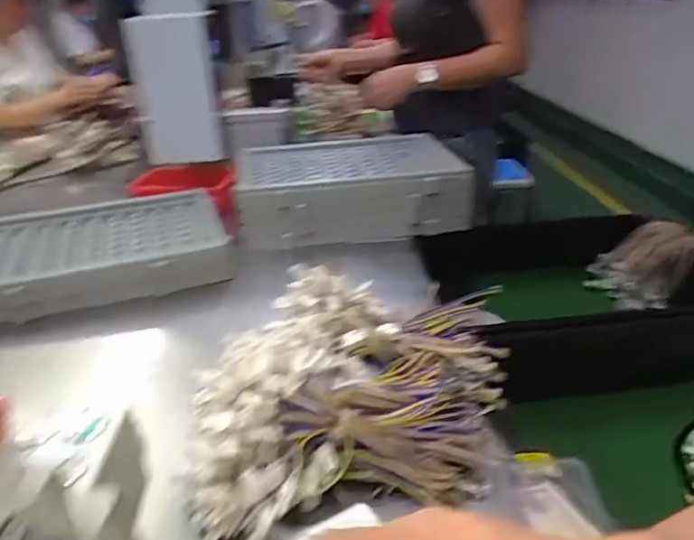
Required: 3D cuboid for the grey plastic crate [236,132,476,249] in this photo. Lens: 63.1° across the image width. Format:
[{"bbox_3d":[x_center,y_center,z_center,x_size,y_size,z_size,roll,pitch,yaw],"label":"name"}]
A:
[{"bbox_3d":[0.003,-0.169,1.070,0.398,0.092,0.315,-6,28,-8],"label":"grey plastic crate"}]

